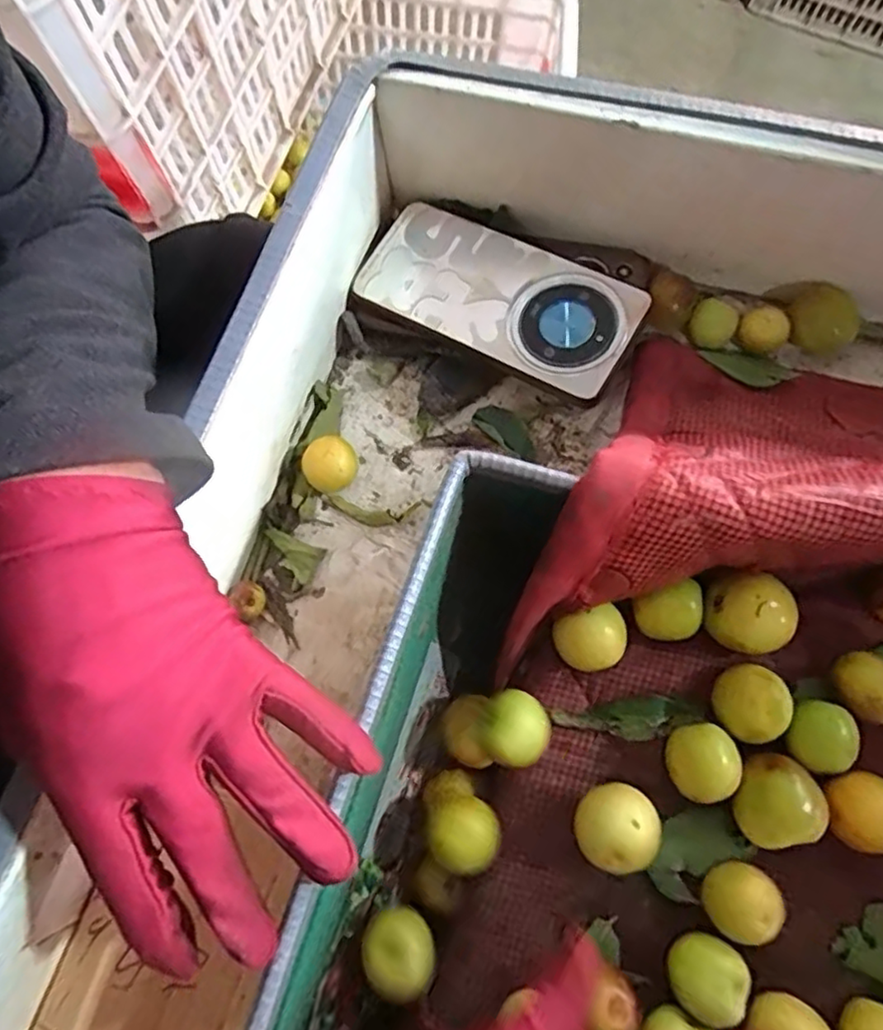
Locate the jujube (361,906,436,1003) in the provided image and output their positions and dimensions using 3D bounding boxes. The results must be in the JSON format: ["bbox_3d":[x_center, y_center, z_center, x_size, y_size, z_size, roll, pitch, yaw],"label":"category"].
[{"bbox_3d":[-0.022,0.216,0.327,0.032,0.035,0.035,0,75,-1],"label":"jujube"}]

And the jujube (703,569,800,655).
[{"bbox_3d":[0.152,0.049,0.323,0.038,0.035,0.038,0,75,-1],"label":"jujube"}]

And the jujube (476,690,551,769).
[{"bbox_3d":[0.035,0.107,0.327,0.033,0.029,0.033,0,75,-1],"label":"jujube"}]

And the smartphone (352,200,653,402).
[{"bbox_3d":[0.032,-0.132,0.389,0.164,0.009,0.077,30,81,16],"label":"smartphone"}]

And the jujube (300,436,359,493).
[{"bbox_3d":[-0.064,-0.028,0.379,0.031,0.028,0.026,-24,77,-7],"label":"jujube"}]

